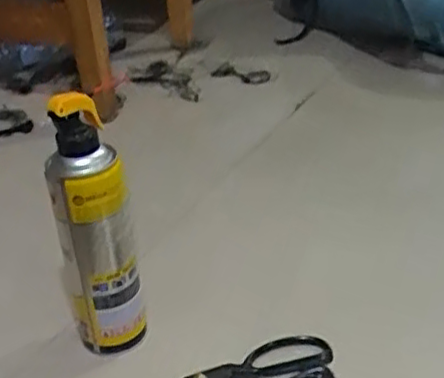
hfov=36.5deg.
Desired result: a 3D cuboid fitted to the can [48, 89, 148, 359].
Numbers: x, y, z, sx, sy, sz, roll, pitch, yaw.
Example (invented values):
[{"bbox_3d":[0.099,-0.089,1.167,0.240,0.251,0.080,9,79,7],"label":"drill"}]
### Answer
[{"bbox_3d":[-0.112,0.040,0.596,0.066,0.246,0.052,-10,31,-10],"label":"can"}]

